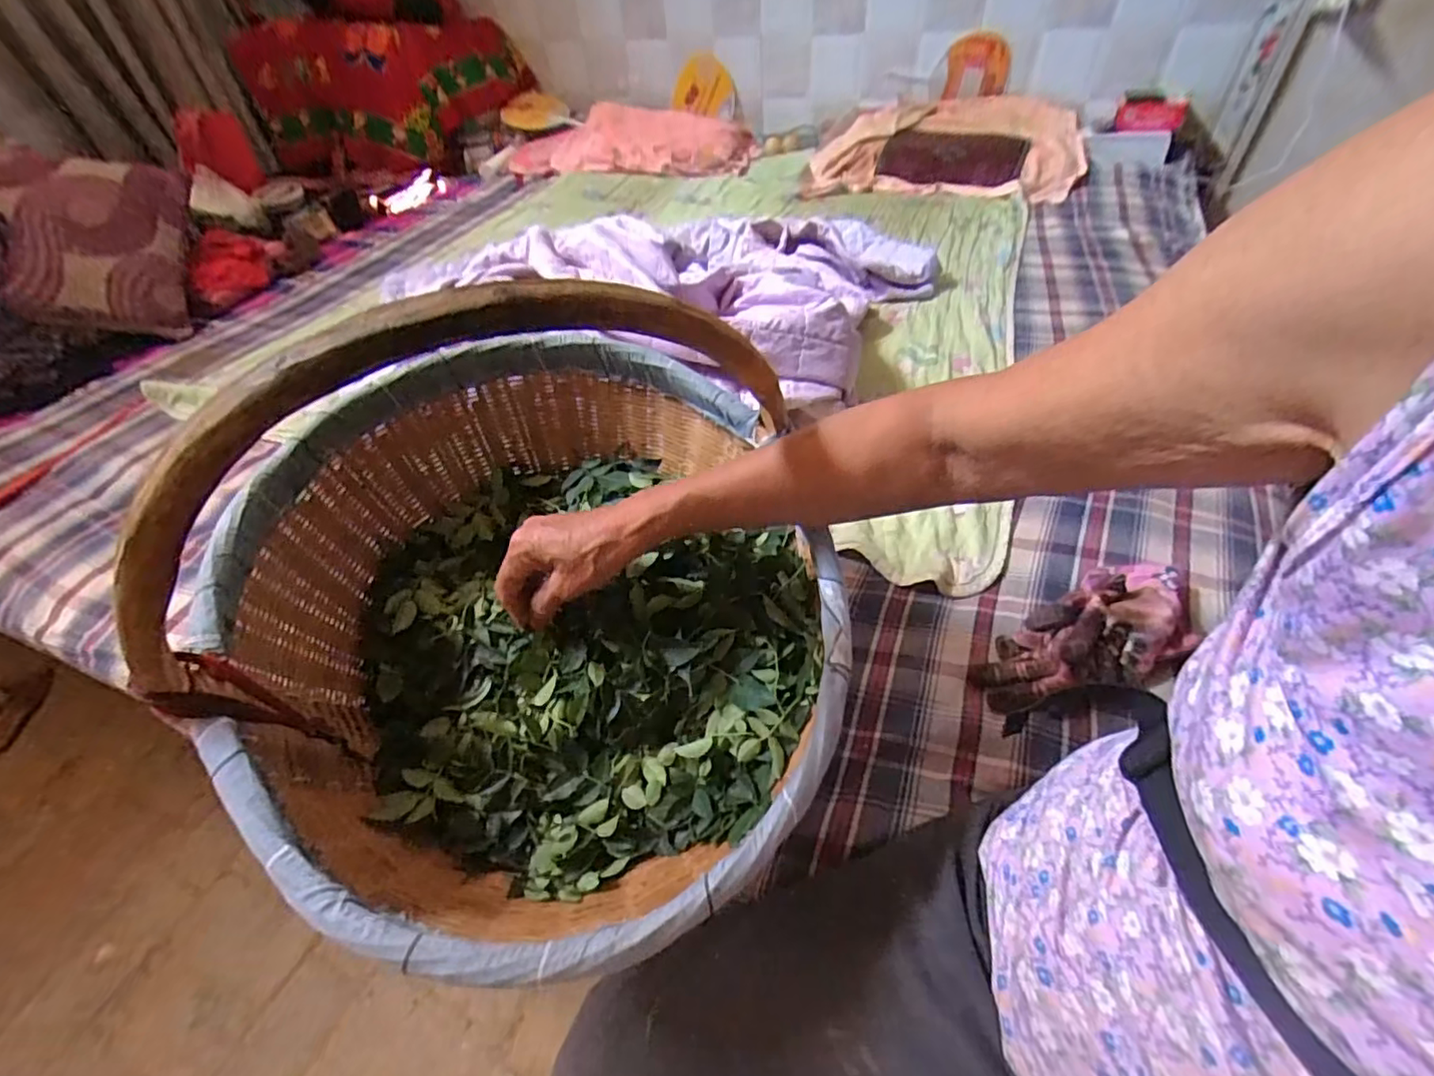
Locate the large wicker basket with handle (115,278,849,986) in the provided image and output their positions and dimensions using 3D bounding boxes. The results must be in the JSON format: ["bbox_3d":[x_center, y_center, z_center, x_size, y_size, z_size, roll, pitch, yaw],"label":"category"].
[{"bbox_3d":[-0.137,0.005,0.437,0.458,0.350,0.462,10,47,14],"label":"large wicker basket with handle"}]

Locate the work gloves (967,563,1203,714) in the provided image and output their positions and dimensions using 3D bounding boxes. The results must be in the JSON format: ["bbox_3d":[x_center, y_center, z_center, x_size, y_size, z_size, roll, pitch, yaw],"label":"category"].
[{"bbox_3d":[0.350,0.093,0.564,0.236,0.053,0.108,-22,48,-15],"label":"work gloves"}]

